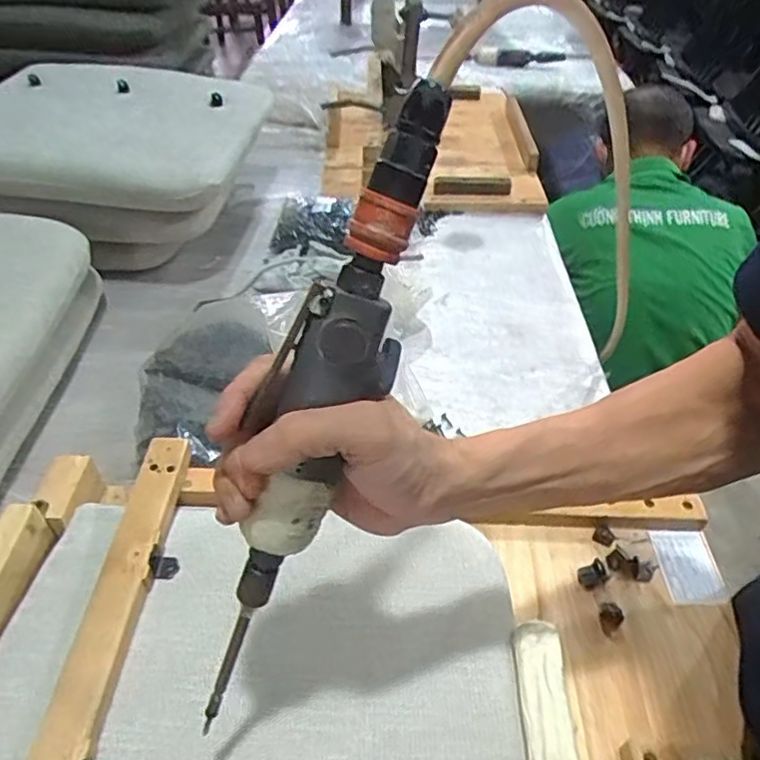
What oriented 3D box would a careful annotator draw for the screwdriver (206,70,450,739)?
[{"bbox_3d":[-0.028,0.022,0.293,0.034,0.312,0.043,27,16,25],"label":"screwdriver"}]

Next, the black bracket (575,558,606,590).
[{"bbox_3d":[0.190,0.174,0.555,0.029,0.007,0.020,-20,47,-21],"label":"black bracket"}]

